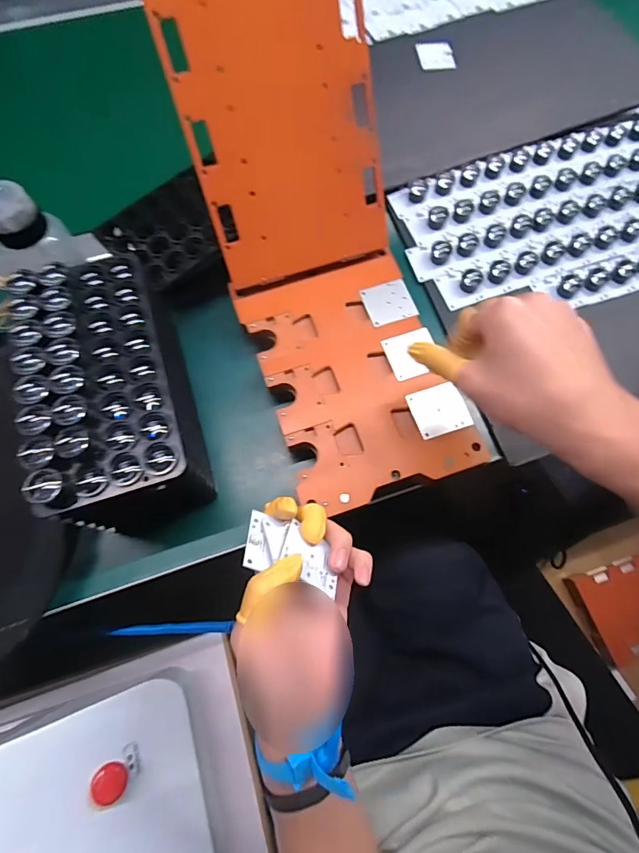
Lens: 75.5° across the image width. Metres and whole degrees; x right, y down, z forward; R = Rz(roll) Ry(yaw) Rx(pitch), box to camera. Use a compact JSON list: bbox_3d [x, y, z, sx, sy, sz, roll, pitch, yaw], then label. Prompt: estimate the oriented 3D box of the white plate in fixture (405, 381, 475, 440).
[{"bbox_3d":[0.108,-0.015,0.370,0.046,0.004,0.045,-16,73,-6],"label":"white plate in fixture"}]

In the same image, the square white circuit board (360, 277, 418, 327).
[{"bbox_3d":[0.068,-0.124,0.407,0.046,0.004,0.046,-16,72,-6],"label":"square white circuit board"}]

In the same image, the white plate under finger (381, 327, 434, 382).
[{"bbox_3d":[0.088,-0.069,0.388,0.047,0.004,0.045,-19,74,-5],"label":"white plate under finger"}]

